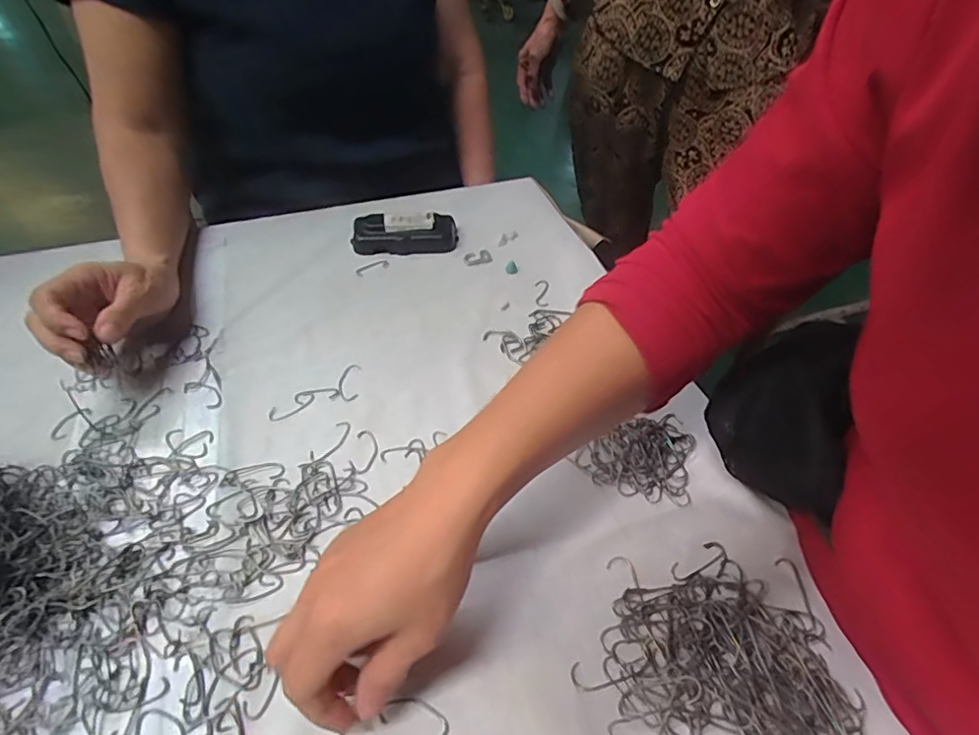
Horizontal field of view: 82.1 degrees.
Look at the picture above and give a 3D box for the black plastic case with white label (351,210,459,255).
[{"bbox_3d":[-0.088,-0.142,0.591,0.108,0.028,0.050,-8,47,-9],"label":"black plastic case with white label"}]

